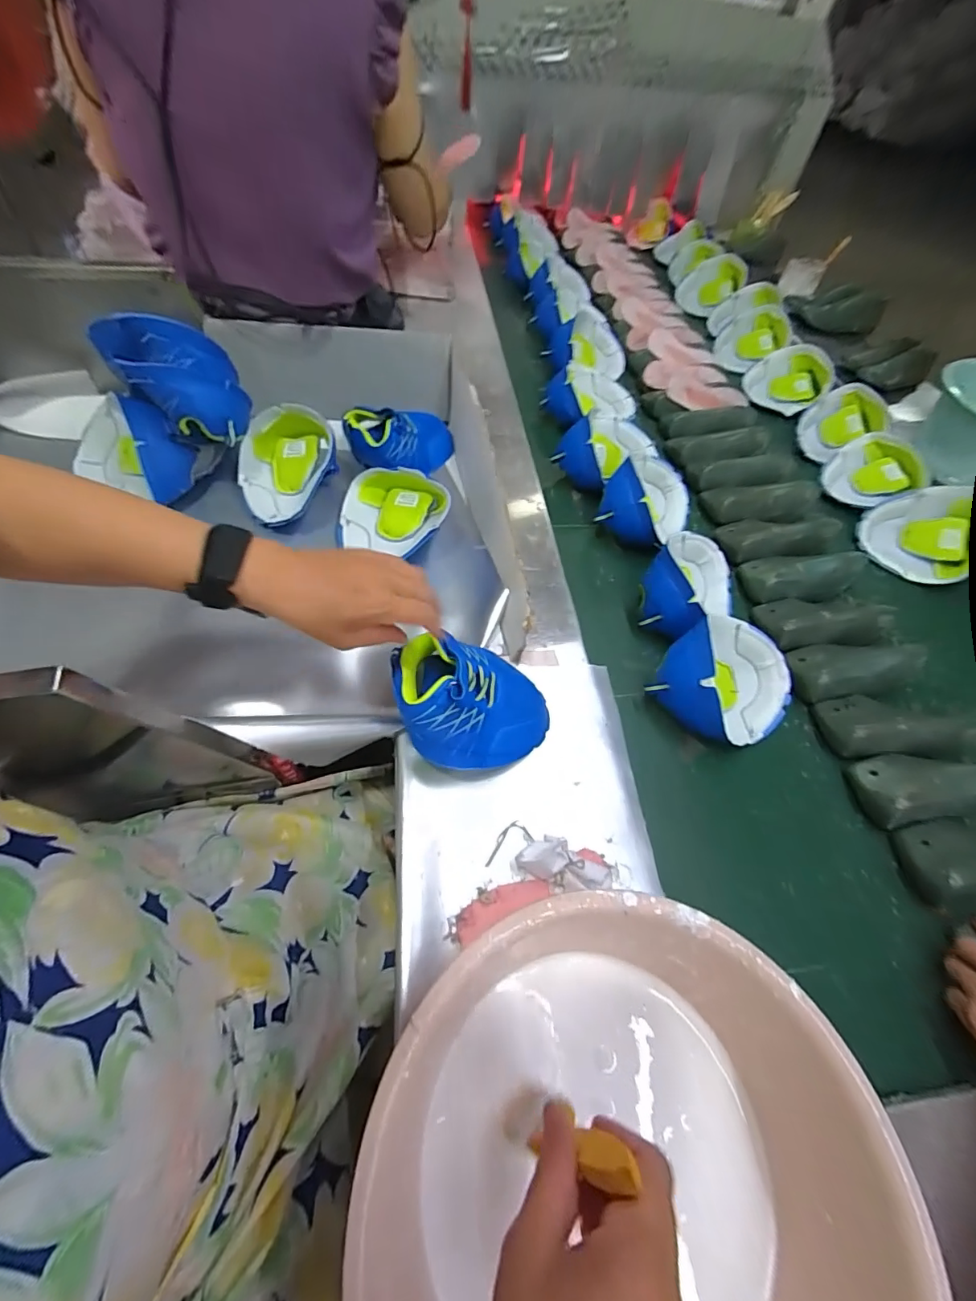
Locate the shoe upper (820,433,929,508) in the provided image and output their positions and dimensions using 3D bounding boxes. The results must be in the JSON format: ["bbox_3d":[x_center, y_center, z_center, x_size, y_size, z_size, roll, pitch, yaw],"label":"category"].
[{"bbox_3d":[0.718,-0.331,0.899,0.190,0.055,0.147,-34,65,-24],"label":"shoe upper"}]

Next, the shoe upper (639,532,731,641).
[{"bbox_3d":[0.276,-0.094,0.679,0.119,0.082,0.197,36,46,15],"label":"shoe upper"}]

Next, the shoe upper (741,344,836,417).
[{"bbox_3d":[0.656,-0.595,1.067,0.161,0.073,0.167,26,58,13],"label":"shoe upper"}]

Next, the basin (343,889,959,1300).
[{"bbox_3d":[0.073,0.334,0.316,0.283,0.157,0.297,2,56,-3],"label":"basin"}]

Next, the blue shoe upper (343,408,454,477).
[{"bbox_3d":[-0.133,-0.338,0.774,0.183,0.083,0.086,-19,57,-40],"label":"blue shoe upper"}]

